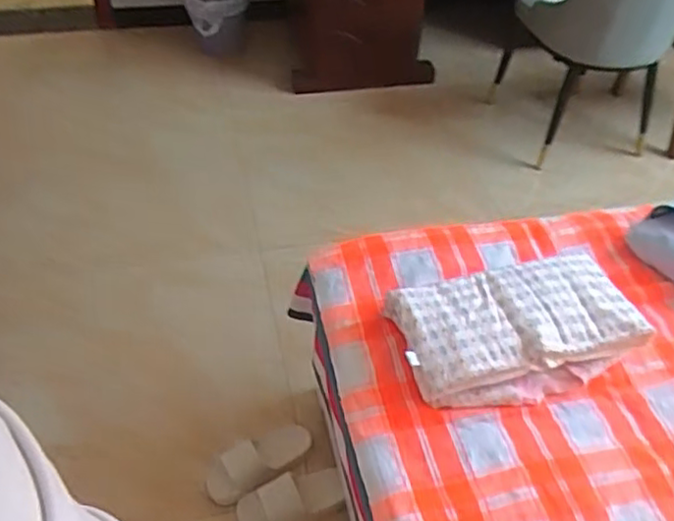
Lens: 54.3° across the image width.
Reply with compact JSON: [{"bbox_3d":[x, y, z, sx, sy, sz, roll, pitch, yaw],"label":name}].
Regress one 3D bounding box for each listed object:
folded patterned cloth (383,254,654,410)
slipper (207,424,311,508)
[{"bbox_3d":[0.314,0.129,1.176,0.411,0.106,0.239,-8,45,-11],"label":"folded patterned cloth"},{"bbox_3d":[-0.180,0.462,1.526,0.259,0.068,0.116,-26,51,-26],"label":"slipper"}]

